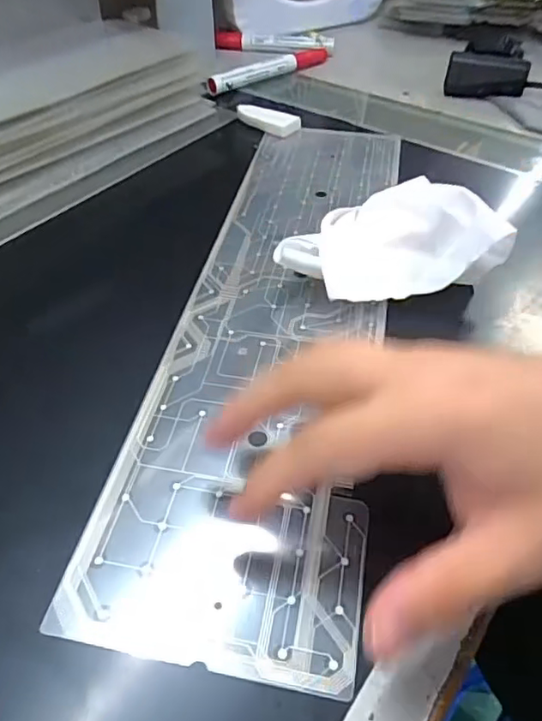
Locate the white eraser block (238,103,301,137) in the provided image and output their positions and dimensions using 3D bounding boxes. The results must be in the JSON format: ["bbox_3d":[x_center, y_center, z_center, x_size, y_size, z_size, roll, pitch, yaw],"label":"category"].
[{"bbox_3d":[-0.002,-0.201,0.470,0.054,0.013,0.020,31,54,26],"label":"white eraser block"}]

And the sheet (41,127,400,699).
[{"bbox_3d":[0.009,-0.039,0.330,0.110,0.005,0.401,8,47,7],"label":"sheet"}]

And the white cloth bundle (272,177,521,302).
[{"bbox_3d":[0.063,-0.064,0.318,0.114,0.054,0.066,-3,47,-4],"label":"white cloth bundle"}]

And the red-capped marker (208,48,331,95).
[{"bbox_3d":[0.003,-0.285,0.552,0.147,0.018,0.016,-32,55,-27],"label":"red-capped marker"}]

